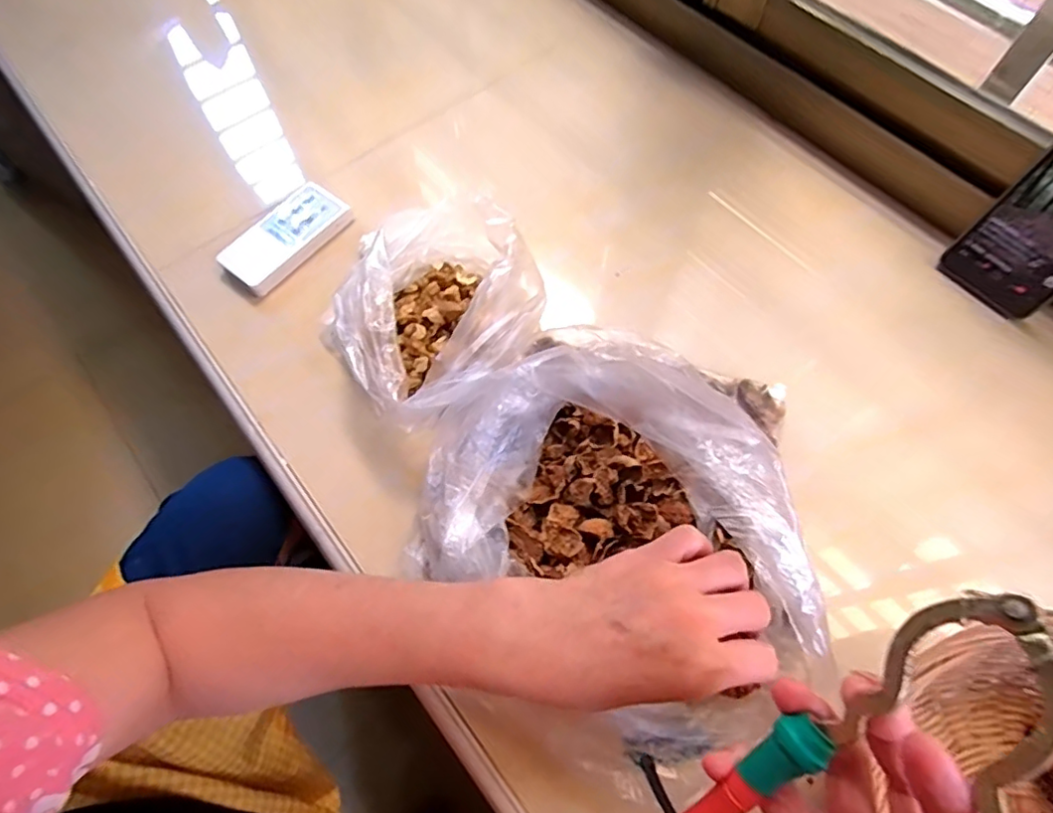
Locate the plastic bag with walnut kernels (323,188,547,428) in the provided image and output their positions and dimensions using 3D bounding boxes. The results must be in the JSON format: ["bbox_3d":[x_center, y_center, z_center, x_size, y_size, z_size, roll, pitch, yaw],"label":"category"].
[{"bbox_3d":[-0.059,-0.065,0.407,0.131,0.077,0.176,9,67,5],"label":"plastic bag with walnut kernels"}]

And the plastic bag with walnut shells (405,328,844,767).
[{"bbox_3d":[0.046,0.068,0.316,0.202,0.099,0.147,34,71,15],"label":"plastic bag with walnut shells"}]

